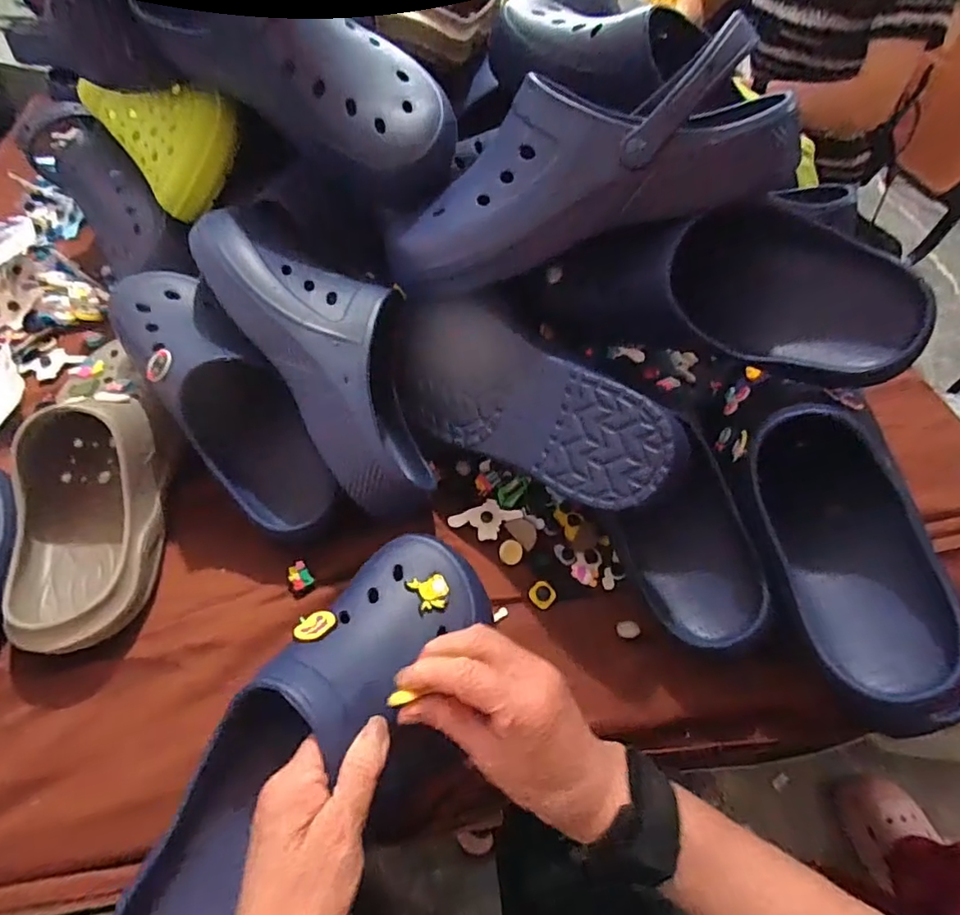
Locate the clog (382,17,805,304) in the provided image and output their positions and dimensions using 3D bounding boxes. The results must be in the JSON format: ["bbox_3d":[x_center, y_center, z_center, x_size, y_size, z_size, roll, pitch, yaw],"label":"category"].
[{"bbox_3d":[0.058,-0.196,0.393,0.297,0.100,0.084,-13,51,18],"label":"clog"}]

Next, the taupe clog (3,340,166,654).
[{"bbox_3d":[-0.308,0.011,0.437,0.110,0.084,0.267,-15,56,-16],"label":"taupe clog"}]

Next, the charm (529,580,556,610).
[{"bbox_3d":[0.050,0.109,0.441,0.019,0.009,0.019,37,59,20],"label":"charm"}]

